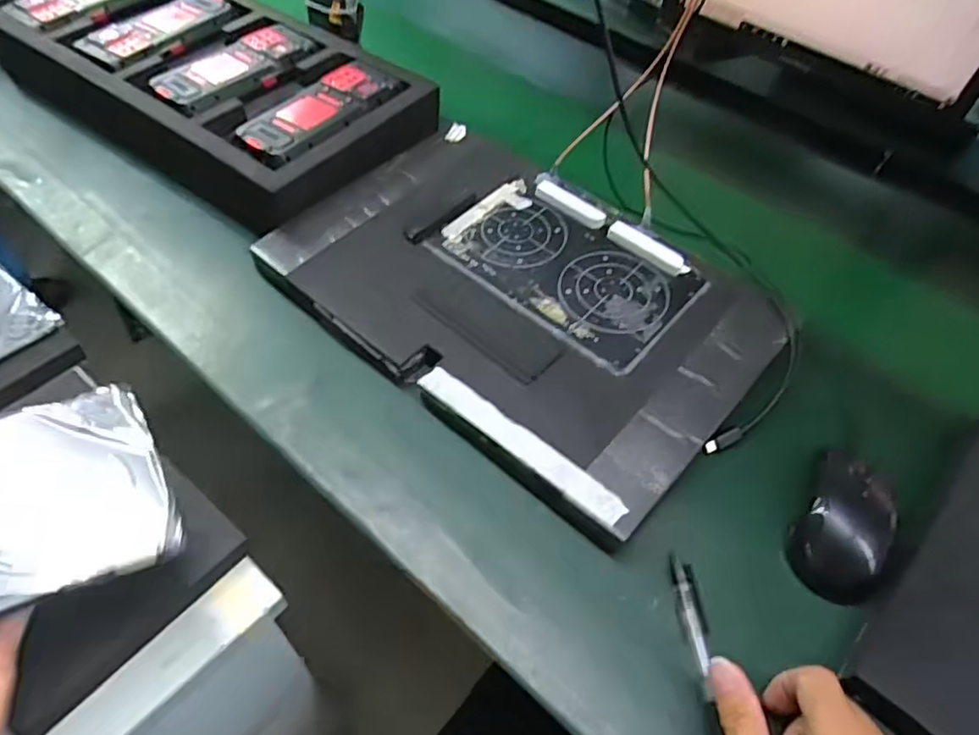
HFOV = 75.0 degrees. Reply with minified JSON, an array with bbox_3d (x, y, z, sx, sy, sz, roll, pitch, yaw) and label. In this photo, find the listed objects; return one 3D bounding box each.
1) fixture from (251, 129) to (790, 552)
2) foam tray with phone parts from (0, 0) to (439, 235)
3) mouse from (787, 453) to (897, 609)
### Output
[{"bbox_3d":[0.026,-0.066,0.535,0.386,0.037,0.263,37,58,20],"label":"fixture"},{"bbox_3d":[-0.317,-0.318,0.696,0.511,0.082,0.215,32,56,18],"label":"foam tray with phone parts"},{"bbox_3d":[0.243,0.108,0.439,0.054,0.037,0.091,27,55,14],"label":"mouse"}]

